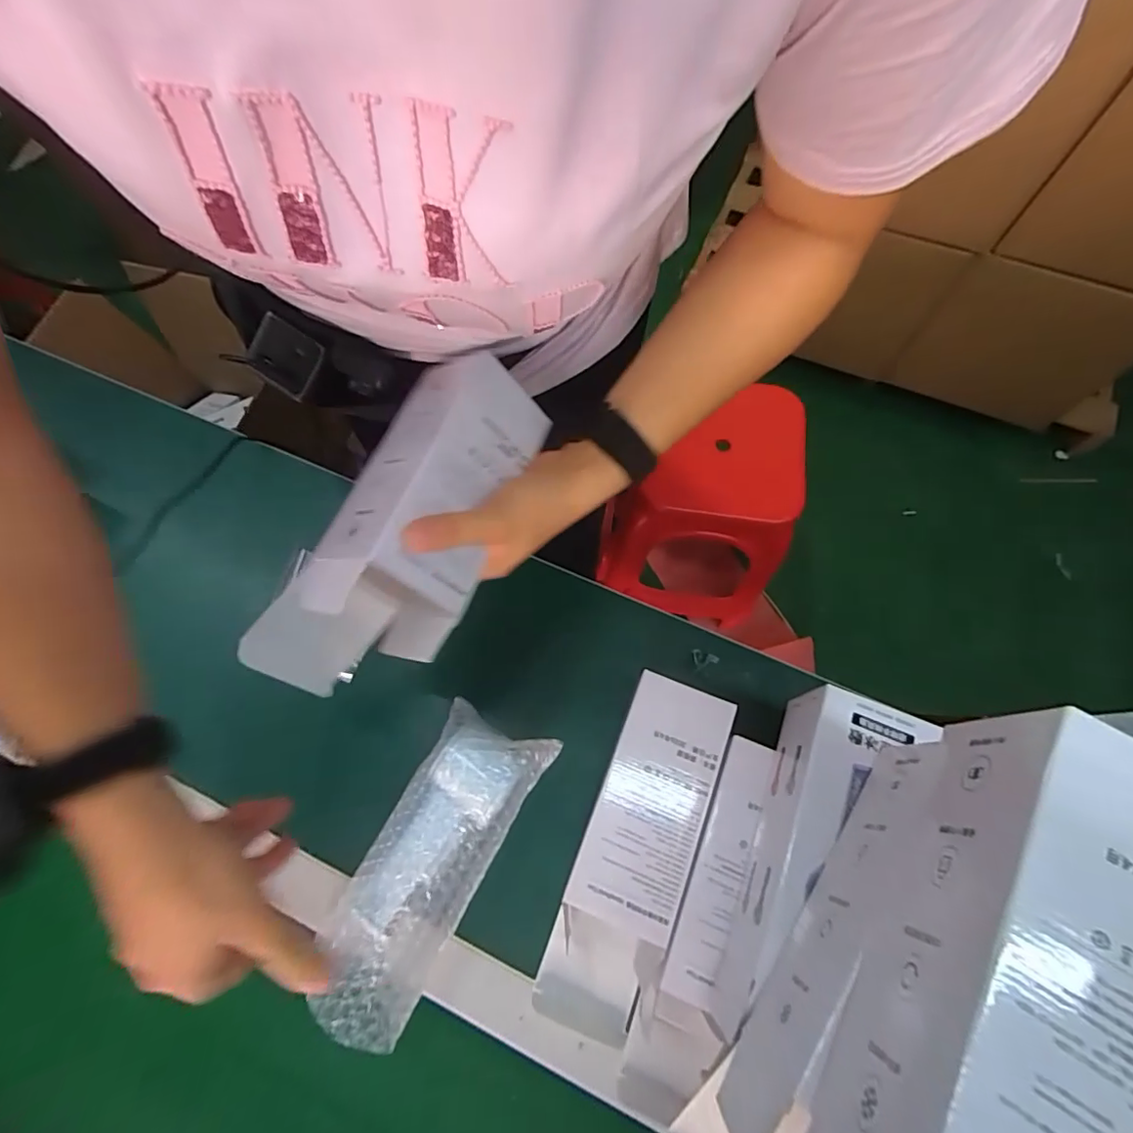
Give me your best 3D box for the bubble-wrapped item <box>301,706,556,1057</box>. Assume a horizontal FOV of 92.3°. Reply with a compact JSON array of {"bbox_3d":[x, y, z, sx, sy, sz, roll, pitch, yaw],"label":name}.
[{"bbox_3d":[-0.096,0.202,0.386,0.093,0.062,0.200,26,70,10],"label":"bubble-wrapped item"}]

